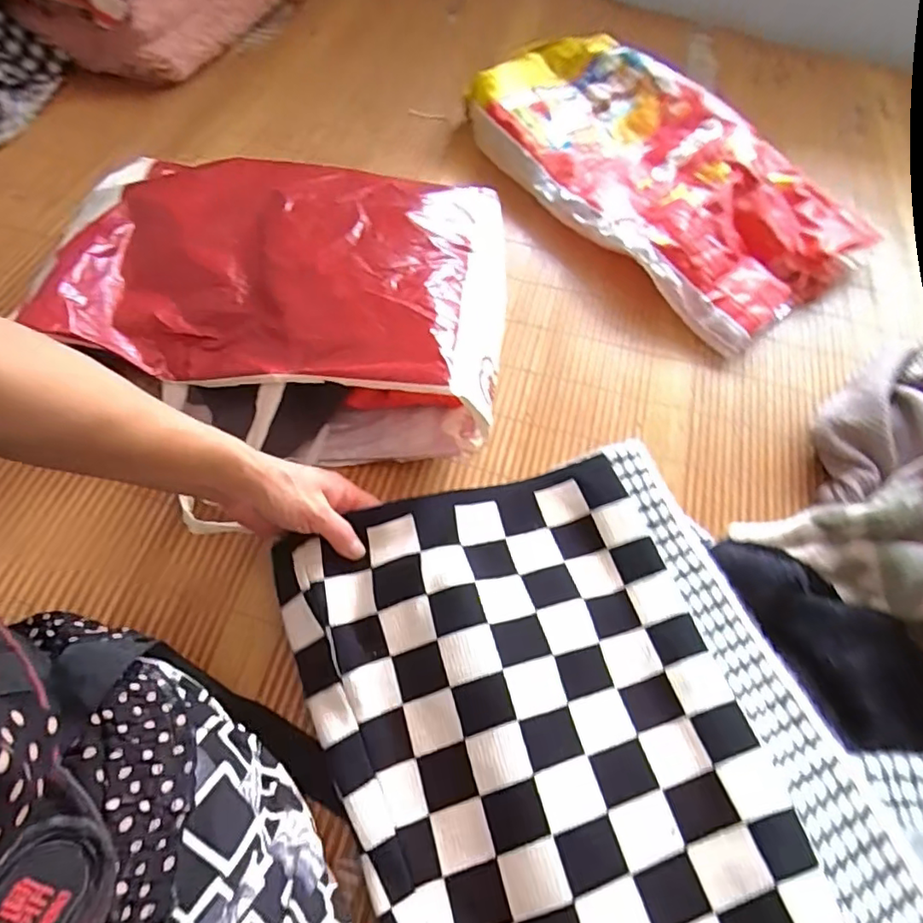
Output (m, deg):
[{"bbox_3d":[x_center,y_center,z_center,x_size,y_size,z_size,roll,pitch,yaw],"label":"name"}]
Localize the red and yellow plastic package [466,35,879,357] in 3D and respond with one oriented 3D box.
[{"bbox_3d":[0.229,-0.380,0.727,0.284,0.088,0.531,-34,67,-22],"label":"red and yellow plastic package"}]

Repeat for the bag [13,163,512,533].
[{"bbox_3d":[-0.161,-0.164,0.551,0.397,0.118,0.305,4,59,-2],"label":"bag"}]

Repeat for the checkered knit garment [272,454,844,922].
[{"bbox_3d":[0.076,0.219,0.351,0.281,0.083,0.468,-18,62,-14],"label":"checkered knit garment"}]

